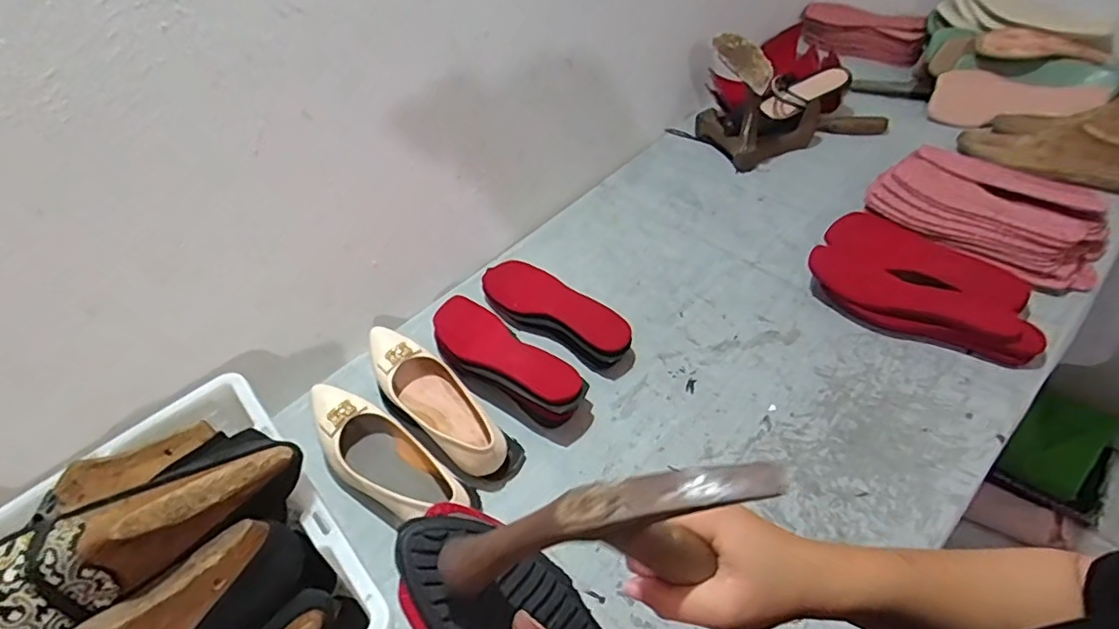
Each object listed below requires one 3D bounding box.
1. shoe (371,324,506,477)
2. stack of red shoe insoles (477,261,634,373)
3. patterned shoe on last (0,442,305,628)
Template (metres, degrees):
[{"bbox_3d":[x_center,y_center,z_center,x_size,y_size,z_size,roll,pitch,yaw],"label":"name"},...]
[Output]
[{"bbox_3d":[-0.149,0.104,0.709,0.246,0.062,0.080,32,59,33],"label":"shoe"},{"bbox_3d":[-0.007,-0.008,0.799,0.252,0.049,0.085,30,58,32],"label":"stack of red shoe insoles"},{"bbox_3d":[-0.313,0.160,0.411,0.245,0.074,0.076,-31,50,-18],"label":"patterned shoe on last"}]

